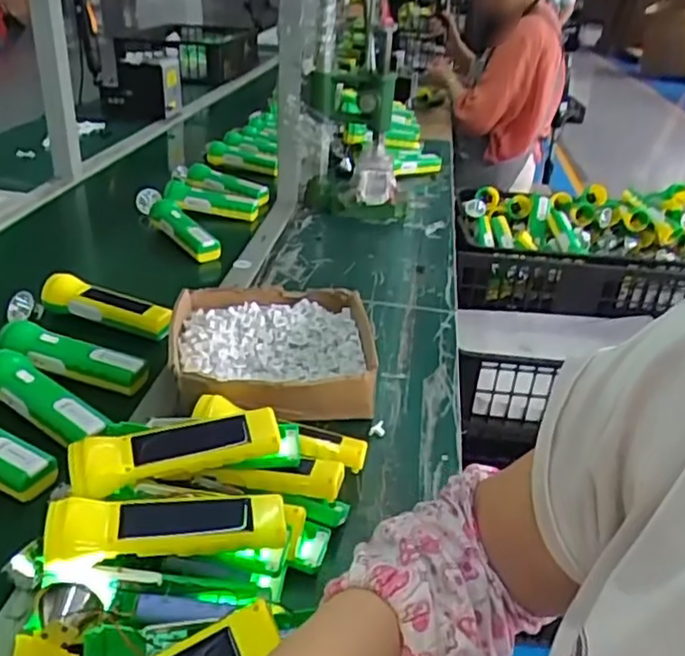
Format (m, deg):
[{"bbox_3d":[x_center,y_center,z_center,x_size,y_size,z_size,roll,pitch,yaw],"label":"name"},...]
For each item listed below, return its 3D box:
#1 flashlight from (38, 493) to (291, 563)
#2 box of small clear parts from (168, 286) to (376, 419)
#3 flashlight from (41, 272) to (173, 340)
[{"bbox_3d":[-0.122,0.143,0.470,0.157,0.050,0.042,-4,32,-13],"label":"flashlight"},{"bbox_3d":[-0.077,0.030,0.735,0.219,0.070,0.210,-3,31,-11],"label":"box of small clear parts"},{"bbox_3d":[-0.293,-0.030,0.809,0.168,0.042,0.036,12,32,14],"label":"flashlight"}]

